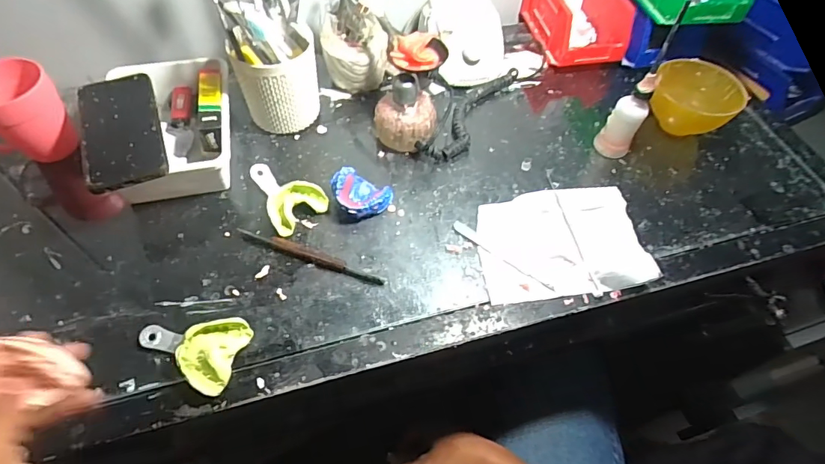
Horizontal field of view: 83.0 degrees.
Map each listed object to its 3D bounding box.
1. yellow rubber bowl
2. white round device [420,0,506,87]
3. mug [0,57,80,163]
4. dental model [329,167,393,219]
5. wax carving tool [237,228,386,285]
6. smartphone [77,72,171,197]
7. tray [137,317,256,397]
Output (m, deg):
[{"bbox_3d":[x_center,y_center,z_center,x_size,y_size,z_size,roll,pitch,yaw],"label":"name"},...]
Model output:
[{"bbox_3d":[0.373,-0.174,0.623,0.105,0.066,0.096,1,57,-2],"label":"yellow rubber bowl"},{"bbox_3d":[0.074,-0.280,0.674,0.106,0.076,0.139,-14,58,-11],"label":"white round device"},{"bbox_3d":[-0.446,-0.128,0.528,0.079,0.091,0.096,28,60,15],"label":"mug"},{"bbox_3d":[-0.062,-0.041,0.536,0.065,0.030,0.053,27,60,15],"label":"dental model"},{"bbox_3d":[-0.111,0.025,0.503,0.171,0.010,0.012,19,58,10],"label":"wax carving tool"},{"bbox_3d":[-0.316,-0.114,0.506,0.076,0.009,0.163,-19,60,-14],"label":"smartphone"},{"bbox_3d":[-0.209,0.105,0.438,0.097,0.021,0.068,15,57,8],"label":"tray"}]

